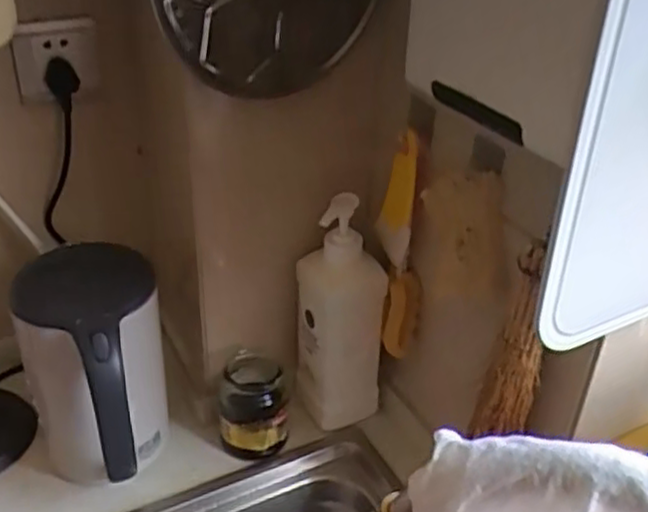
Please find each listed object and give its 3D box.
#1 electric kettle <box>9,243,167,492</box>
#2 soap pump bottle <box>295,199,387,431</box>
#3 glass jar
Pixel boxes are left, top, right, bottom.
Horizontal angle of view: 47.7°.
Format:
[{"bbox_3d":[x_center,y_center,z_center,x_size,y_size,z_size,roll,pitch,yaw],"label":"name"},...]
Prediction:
[{"bbox_3d":[-0.218,0.121,0.712,0.123,0.206,0.157,-12,36,-20],"label":"electric kettle"},{"bbox_3d":[0.019,0.065,0.783,0.091,0.256,0.072,0,34,-4],"label":"soap pump bottle"},{"bbox_3d":[-0.077,0.165,0.790,0.070,0.104,0.067,-3,34,-8],"label":"glass jar"}]

